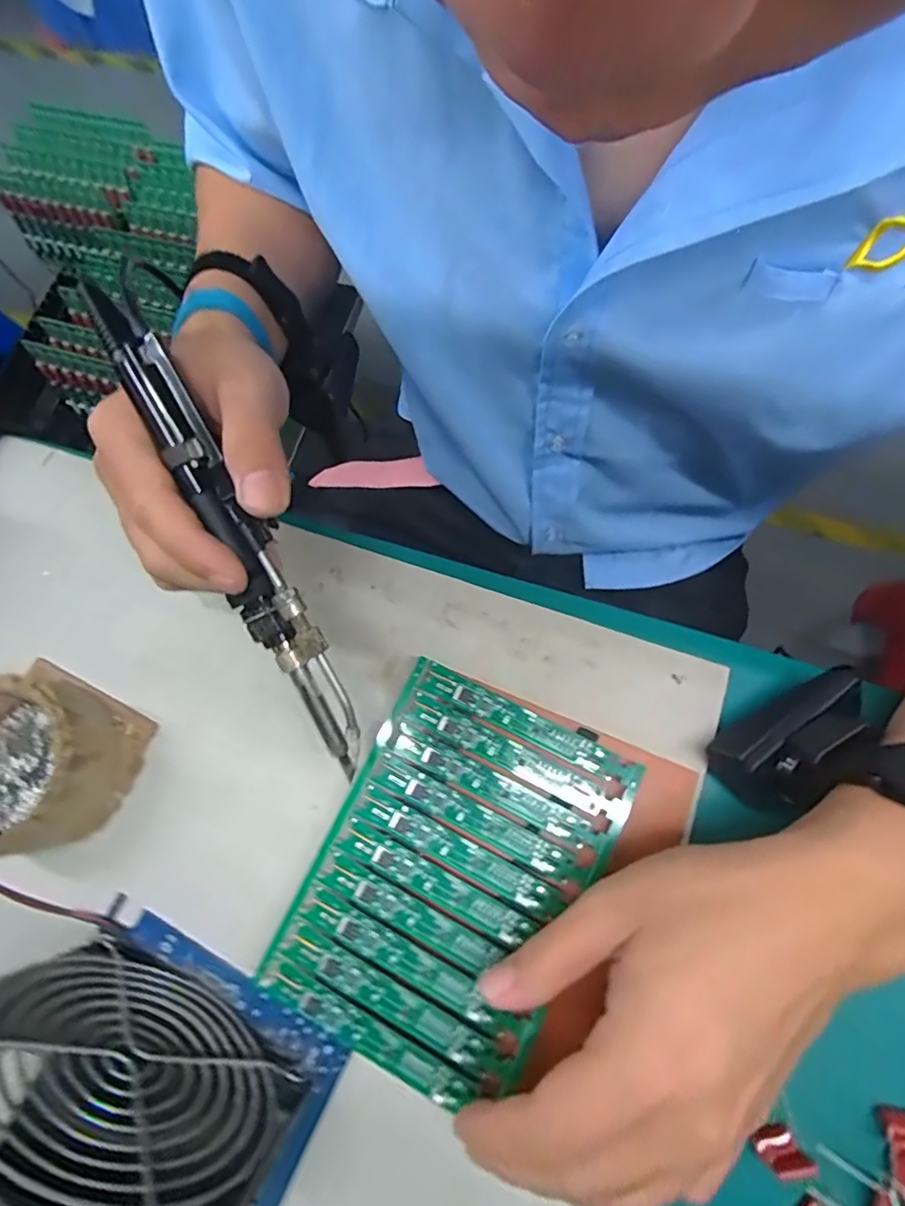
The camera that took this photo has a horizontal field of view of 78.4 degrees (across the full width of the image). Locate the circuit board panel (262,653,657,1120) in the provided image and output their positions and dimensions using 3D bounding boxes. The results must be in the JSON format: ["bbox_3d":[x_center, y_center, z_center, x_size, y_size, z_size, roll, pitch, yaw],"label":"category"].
[{"bbox_3d":[0.000,0.123,0.257,0.118,0.004,0.163,26,78,10],"label":"circuit board panel"}]

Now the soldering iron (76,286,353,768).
[{"bbox_3d":[-0.084,-0.024,0.217,0.024,0.020,0.200,-27,100,-8],"label":"soldering iron"}]

